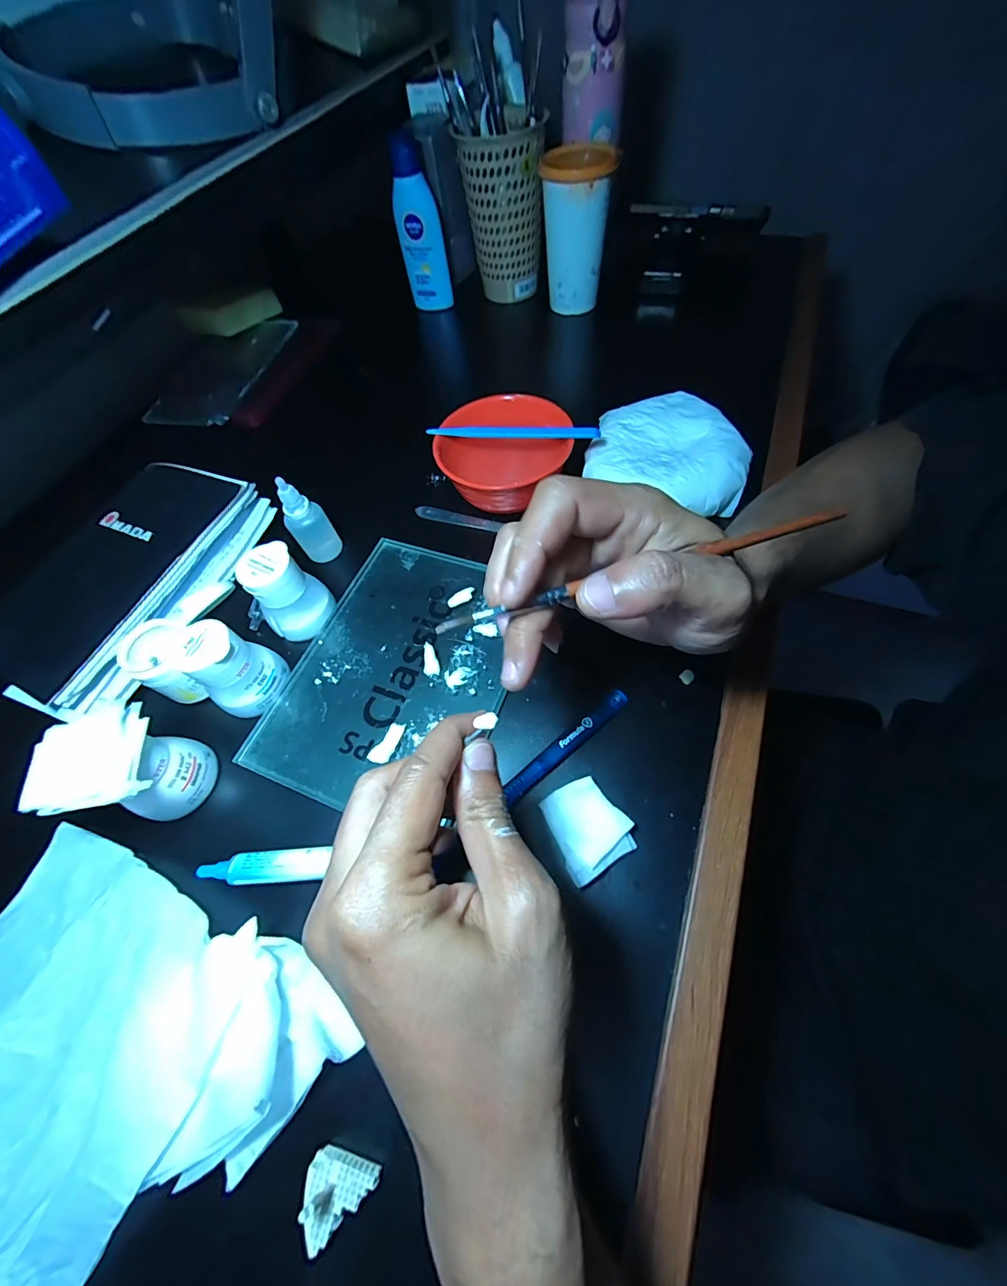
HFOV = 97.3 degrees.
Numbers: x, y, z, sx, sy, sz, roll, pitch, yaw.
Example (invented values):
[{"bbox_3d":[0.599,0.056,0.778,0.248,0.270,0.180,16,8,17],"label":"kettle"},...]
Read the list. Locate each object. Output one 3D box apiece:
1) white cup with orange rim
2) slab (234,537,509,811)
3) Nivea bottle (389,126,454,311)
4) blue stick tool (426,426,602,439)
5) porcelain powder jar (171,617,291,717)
[{"bbox_3d":[0.079,-0.452,0.492,0.074,0.127,0.069,-1,61,3],"label":"white cup with orange rim"},{"bbox_3d":[-0.073,0.015,0.314,0.143,0.013,0.198,18,64,15],"label":"slab"},{"bbox_3d":[-0.097,-0.478,0.515,0.051,0.145,0.040,-18,61,-5],"label":"Nivea bottle"},{"bbox_3d":[0.007,-0.168,0.353,0.136,0.005,0.008,6,99,10],"label":"blue stick tool"},{"bbox_3d":[-0.178,0.015,0.293,0.039,0.056,0.049,12,63,12],"label":"porcelain powder jar"}]

